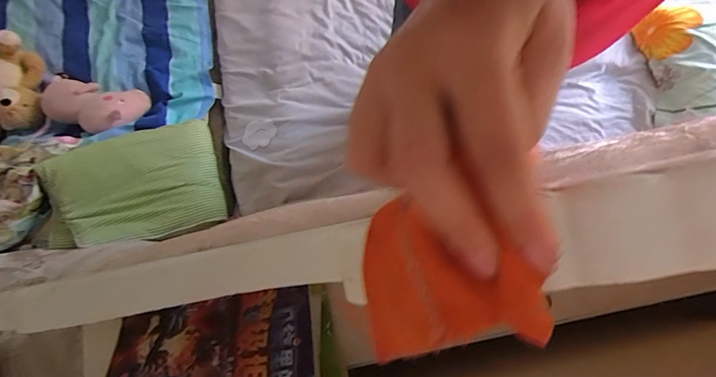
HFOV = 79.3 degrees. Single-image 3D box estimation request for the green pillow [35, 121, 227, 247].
[{"bbox_3d":[-0.535,-0.001,1.016,0.389,0.106,0.279,-19,76,-4],"label":"green pillow"}]

